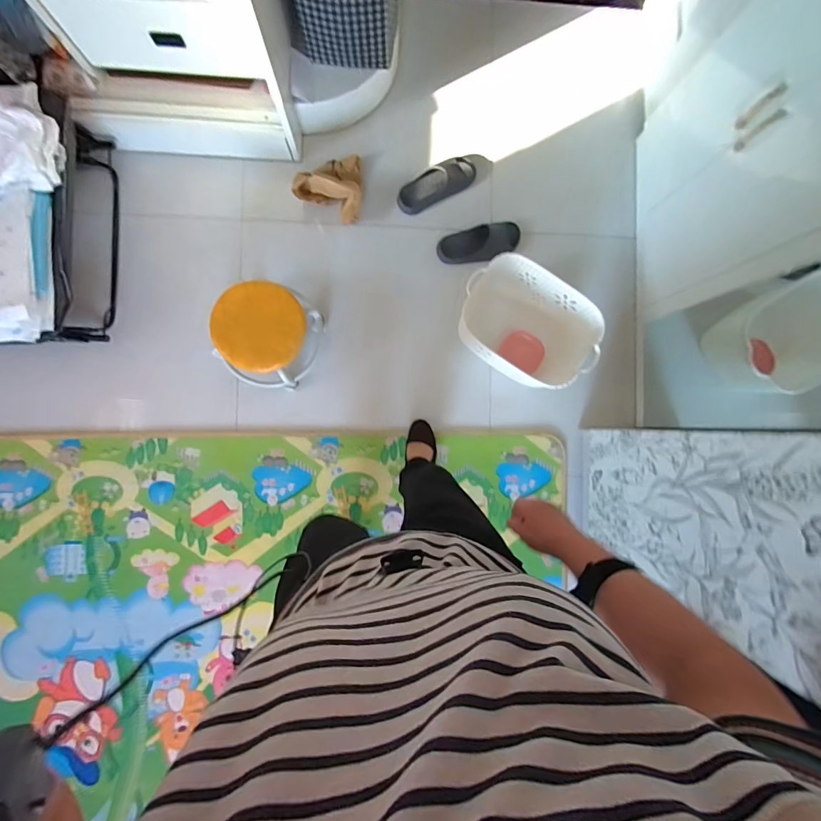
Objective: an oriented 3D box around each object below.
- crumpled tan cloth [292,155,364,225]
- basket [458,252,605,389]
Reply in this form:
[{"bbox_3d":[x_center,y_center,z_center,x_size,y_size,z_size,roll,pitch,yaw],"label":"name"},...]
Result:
[{"bbox_3d":[-0.232,-0.697,1.212,0.199,0.092,0.217,20,87,-3],"label":"crumpled tan cloth"},{"bbox_3d":[0.338,-0.233,1.183,0.407,0.203,0.282,33,86,-3],"label":"basket"}]

